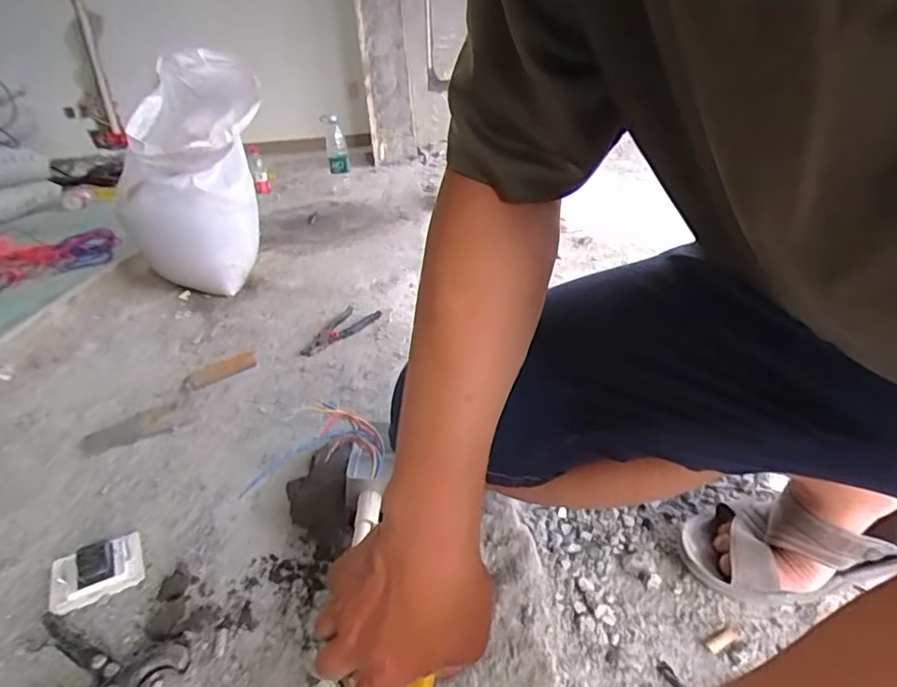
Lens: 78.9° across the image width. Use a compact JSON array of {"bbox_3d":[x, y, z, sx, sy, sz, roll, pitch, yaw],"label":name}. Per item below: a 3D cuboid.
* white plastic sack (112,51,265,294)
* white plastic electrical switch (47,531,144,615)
[{"bbox_3d":[-0.568,-0.392,1.270,0.185,0.501,0.394,-1,26,8],"label":"white plastic sack"},{"bbox_3d":[-0.364,0.229,0.561,0.081,0.028,0.082,-19,29,-26],"label":"white plastic electrical switch"}]

